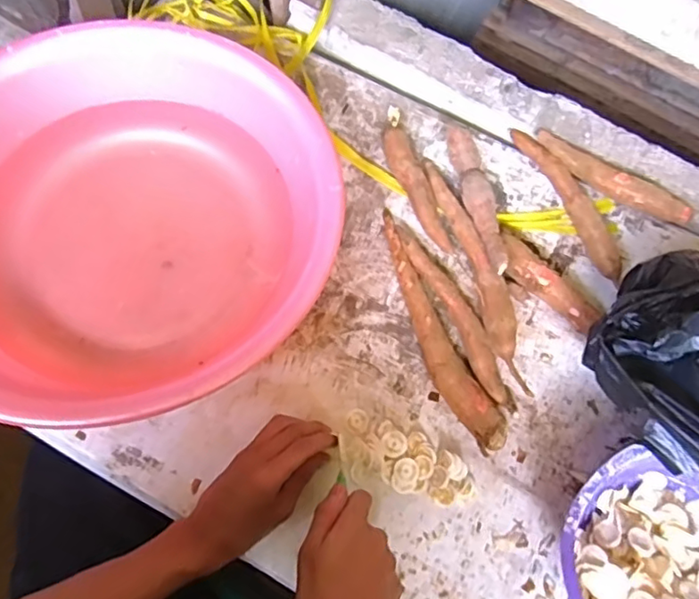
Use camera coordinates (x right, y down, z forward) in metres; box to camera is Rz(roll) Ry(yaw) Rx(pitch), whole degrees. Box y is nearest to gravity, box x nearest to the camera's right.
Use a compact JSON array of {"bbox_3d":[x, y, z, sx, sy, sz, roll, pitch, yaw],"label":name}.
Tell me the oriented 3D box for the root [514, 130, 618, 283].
[{"bbox_3d":[0.257,-0.119,0.677,0.029,0.030,0.219,-18,68,-11],"label":"root"}]

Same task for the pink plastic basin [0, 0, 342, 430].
[{"bbox_3d":[-0.220,-0.110,0.605,0.405,0.121,0.438,1,66,-3],"label":"pink plastic basin"}]

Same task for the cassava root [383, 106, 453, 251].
[{"bbox_3d":[0.073,-0.136,0.670,0.029,0.030,0.185,-17,68,-10],"label":"cassava root"}]

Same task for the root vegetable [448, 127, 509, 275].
[{"bbox_3d":[0.147,-0.110,0.657,0.031,0.046,0.192,-8,66,-7],"label":"root vegetable"}]

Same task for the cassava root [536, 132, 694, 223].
[{"bbox_3d":[0.307,-0.142,0.685,0.193,0.024,0.037,33,68,11],"label":"cassava root"}]

